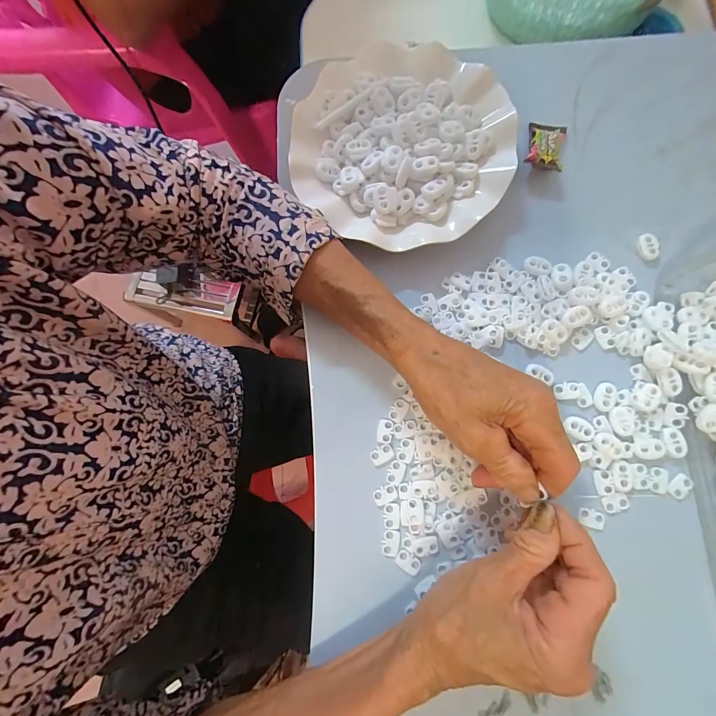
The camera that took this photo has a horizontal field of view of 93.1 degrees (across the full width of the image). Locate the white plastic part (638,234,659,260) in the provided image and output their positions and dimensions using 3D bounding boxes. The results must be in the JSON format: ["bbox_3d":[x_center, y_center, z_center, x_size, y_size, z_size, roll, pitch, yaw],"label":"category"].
[{"bbox_3d":[0.239,-0.091,0.278,0.014,0.006,0.021,-8,80,1],"label":"white plastic part"}]

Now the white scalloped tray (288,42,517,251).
[{"bbox_3d":[0.035,-0.176,0.283,0.178,0.025,0.173,1,80,3],"label":"white scalloped tray"}]

